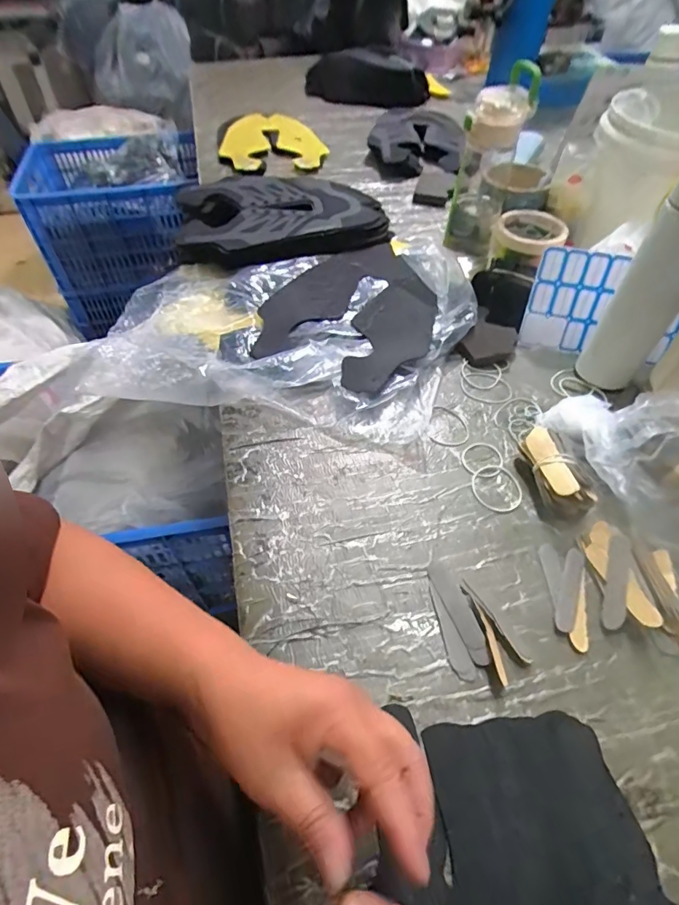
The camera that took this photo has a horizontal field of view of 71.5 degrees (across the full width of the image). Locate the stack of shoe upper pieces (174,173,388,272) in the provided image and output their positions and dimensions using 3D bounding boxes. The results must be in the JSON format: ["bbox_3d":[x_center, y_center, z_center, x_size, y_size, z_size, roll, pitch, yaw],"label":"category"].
[{"bbox_3d":[-0.092,-0.366,0.728,0.309,0.037,0.225,-16,53,-13],"label":"stack of shoe upper pieces"}]

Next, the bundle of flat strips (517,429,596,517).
[{"bbox_3d":[0.206,0.018,0.459,0.042,0.039,0.096,-5,52,-5],"label":"bundle of flat strips"}]

